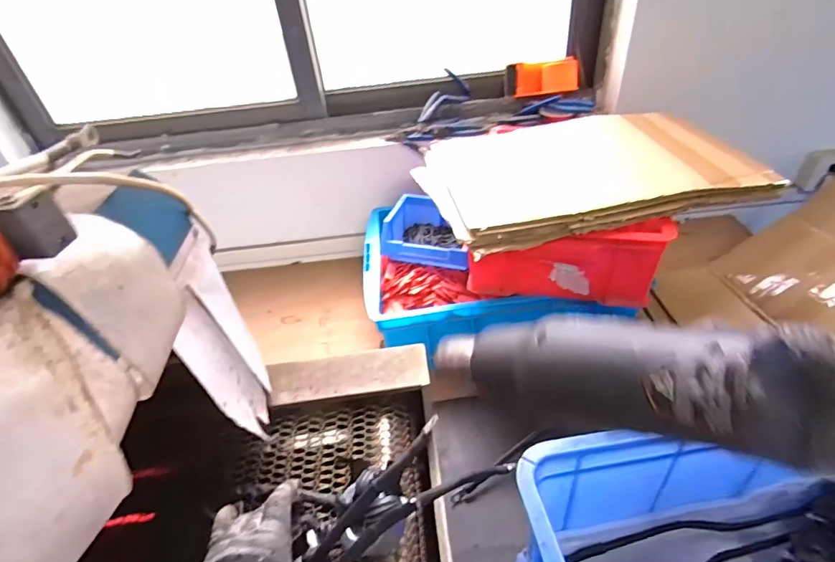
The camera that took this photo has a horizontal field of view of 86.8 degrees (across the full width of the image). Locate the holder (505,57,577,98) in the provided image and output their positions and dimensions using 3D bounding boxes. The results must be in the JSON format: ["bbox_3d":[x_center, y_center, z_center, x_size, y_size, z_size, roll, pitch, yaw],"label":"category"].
[{"bbox_3d":[0.278,-0.457,0.993,0.156,0.074,0.034,5,6,20],"label":"holder"}]

